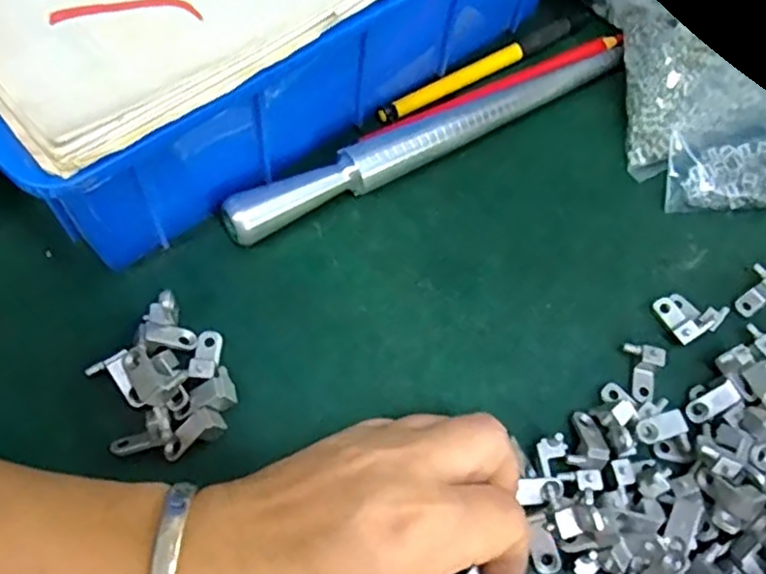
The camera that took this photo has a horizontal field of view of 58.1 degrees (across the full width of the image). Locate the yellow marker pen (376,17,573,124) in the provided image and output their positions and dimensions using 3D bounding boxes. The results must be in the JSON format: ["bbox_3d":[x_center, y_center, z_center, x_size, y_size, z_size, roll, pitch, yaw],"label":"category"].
[{"bbox_3d":[0.050,-0.114,0.360,0.123,0.008,0.009,-29,70,-19],"label":"yellow marker pen"}]

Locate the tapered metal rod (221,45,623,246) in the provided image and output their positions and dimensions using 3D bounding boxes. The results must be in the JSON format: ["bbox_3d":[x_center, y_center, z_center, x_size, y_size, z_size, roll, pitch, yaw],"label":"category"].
[{"bbox_3d":[0.028,-0.074,0.335,0.223,0.026,0.017,-28,69,-18],"label":"tapered metal rod"}]

